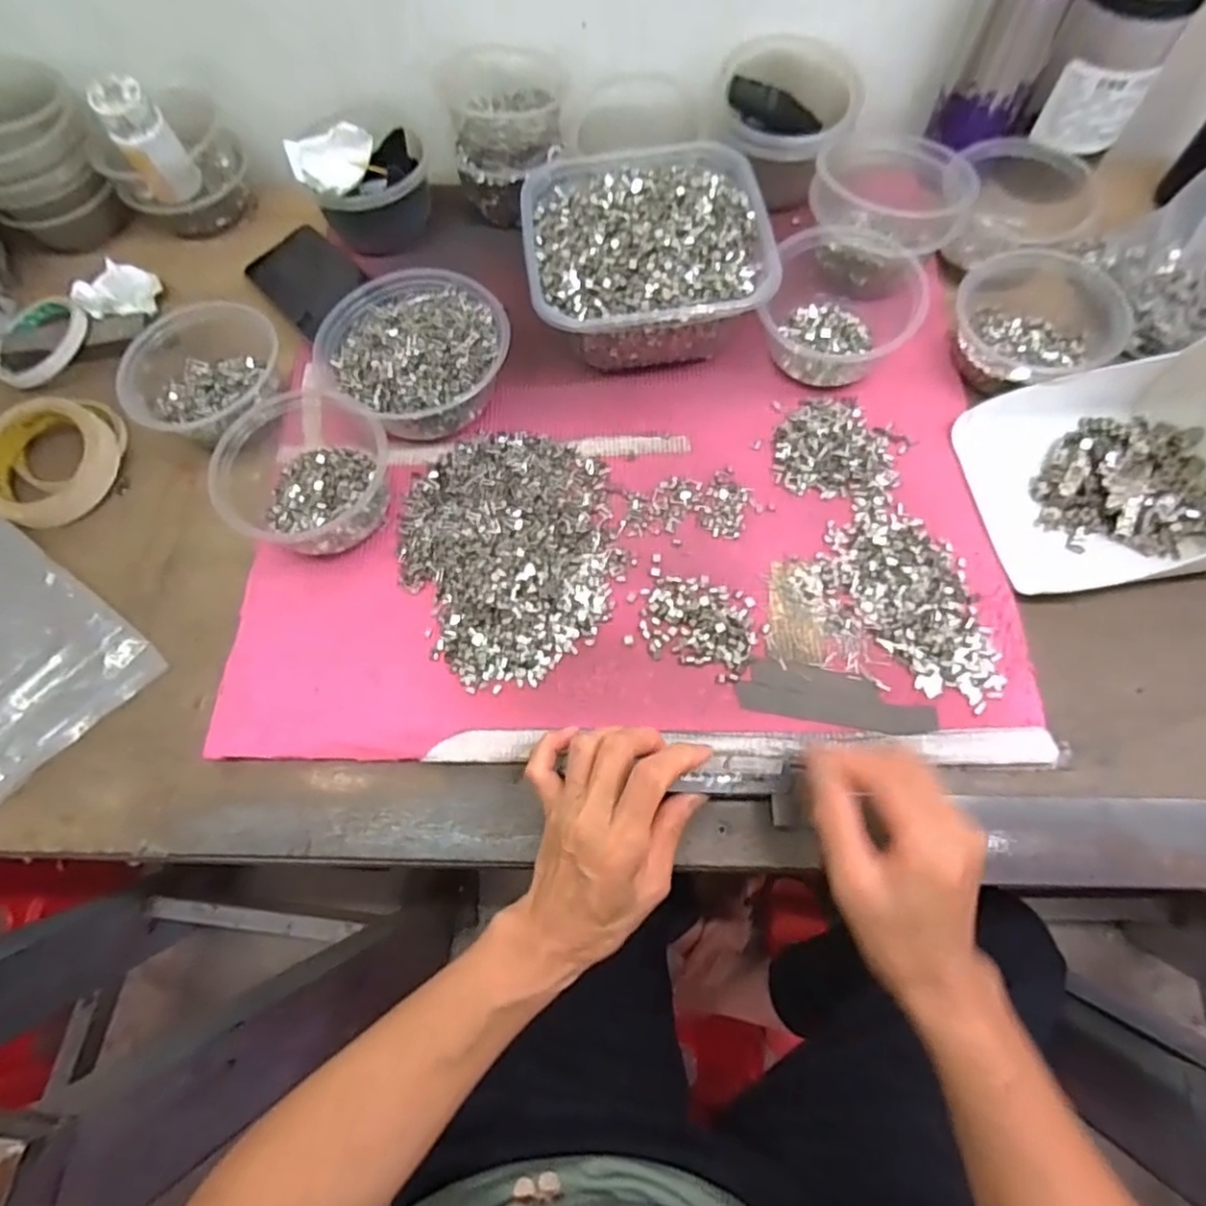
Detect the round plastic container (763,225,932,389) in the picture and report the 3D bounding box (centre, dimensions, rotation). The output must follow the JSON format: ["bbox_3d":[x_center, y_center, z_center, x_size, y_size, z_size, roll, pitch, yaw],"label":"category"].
[{"bbox_3d":[0.180,-0.227,0.504,0.105,0.064,0.110,-1,70,2],"label":"round plastic container"}]

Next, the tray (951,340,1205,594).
[{"bbox_3d":[0.350,-0.095,0.436,0.177,0.077,0.154,-7,68,0],"label":"tray"}]

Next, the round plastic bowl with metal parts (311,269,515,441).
[{"bbox_3d":[-0.140,-0.187,0.505,0.134,0.056,0.125,-1,70,2],"label":"round plastic bowl with metal parts"}]

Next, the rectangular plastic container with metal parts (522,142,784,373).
[{"bbox_3d":[0.032,-0.270,0.522,0.175,0.078,0.178,-6,68,1],"label":"rectangular plastic container with metal parts"}]

